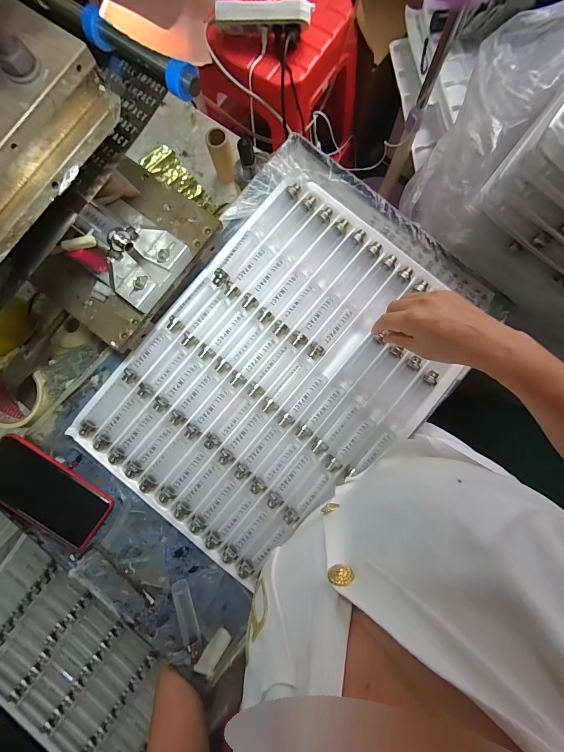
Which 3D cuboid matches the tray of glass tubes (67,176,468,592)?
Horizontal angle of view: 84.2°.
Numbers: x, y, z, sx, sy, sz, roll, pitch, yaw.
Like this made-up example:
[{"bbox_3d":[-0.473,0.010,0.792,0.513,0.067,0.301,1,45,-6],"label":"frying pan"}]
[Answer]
[{"bbox_3d":[-0.004,0.000,0.405,0.342,0.016,0.448,39,86,2],"label":"tray of glass tubes"}]

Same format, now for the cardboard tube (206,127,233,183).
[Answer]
[{"bbox_3d":[-0.089,-0.324,0.465,0.030,0.070,0.023,-14,63,-2],"label":"cardboard tube"}]

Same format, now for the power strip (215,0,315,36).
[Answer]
[{"bbox_3d":[-0.039,-0.747,0.655,0.198,0.051,0.049,5,86,-1],"label":"power strip"}]

